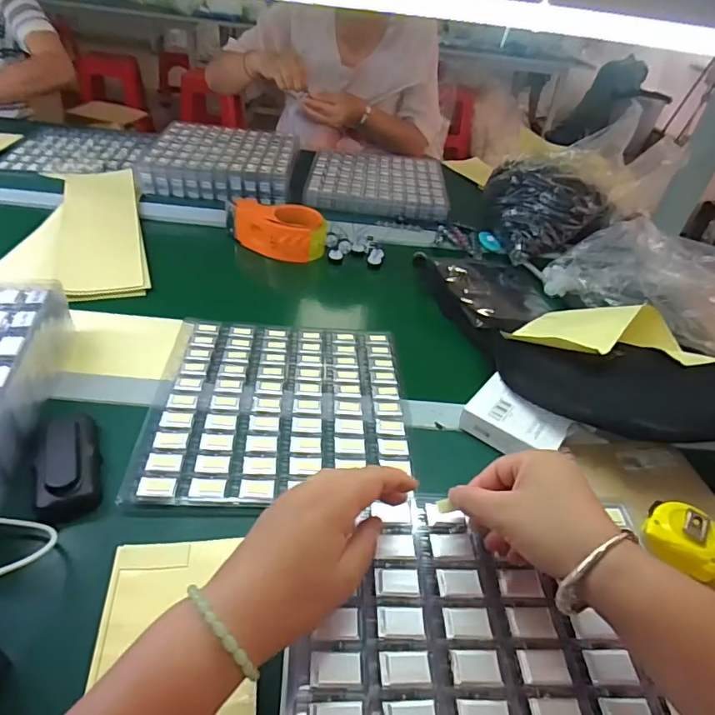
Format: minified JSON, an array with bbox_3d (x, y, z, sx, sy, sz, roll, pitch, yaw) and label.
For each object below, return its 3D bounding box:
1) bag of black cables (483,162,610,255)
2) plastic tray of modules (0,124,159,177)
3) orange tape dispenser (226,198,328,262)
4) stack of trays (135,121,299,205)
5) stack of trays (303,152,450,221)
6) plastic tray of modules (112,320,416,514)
[{"bbox_3d":[0.334,-0.268,0.875,0.173,0.115,0.149,-5,40,-16],"label":"bag of black cables"},{"bbox_3d":[-0.565,-0.432,1.041,0.240,0.017,0.273,2,39,-8],"label":"plastic tray of modules"},{"bbox_3d":[-0.136,-0.205,0.809,0.168,0.061,0.073,9,41,2],"label":"orange tape dispenser"},{"bbox_3d":[-0.258,-0.381,0.975,0.271,0.052,0.247,3,39,-6],"label":"stack of trays"},{"bbox_3d":[0.039,-0.347,0.994,0.265,0.029,0.286,6,39,-2],"label":"stack of trays"},{"bbox_3d":[-0.078,0.047,0.542,0.257,0.016,0.262,2,42,-5],"label":"plastic tray of modules"}]

